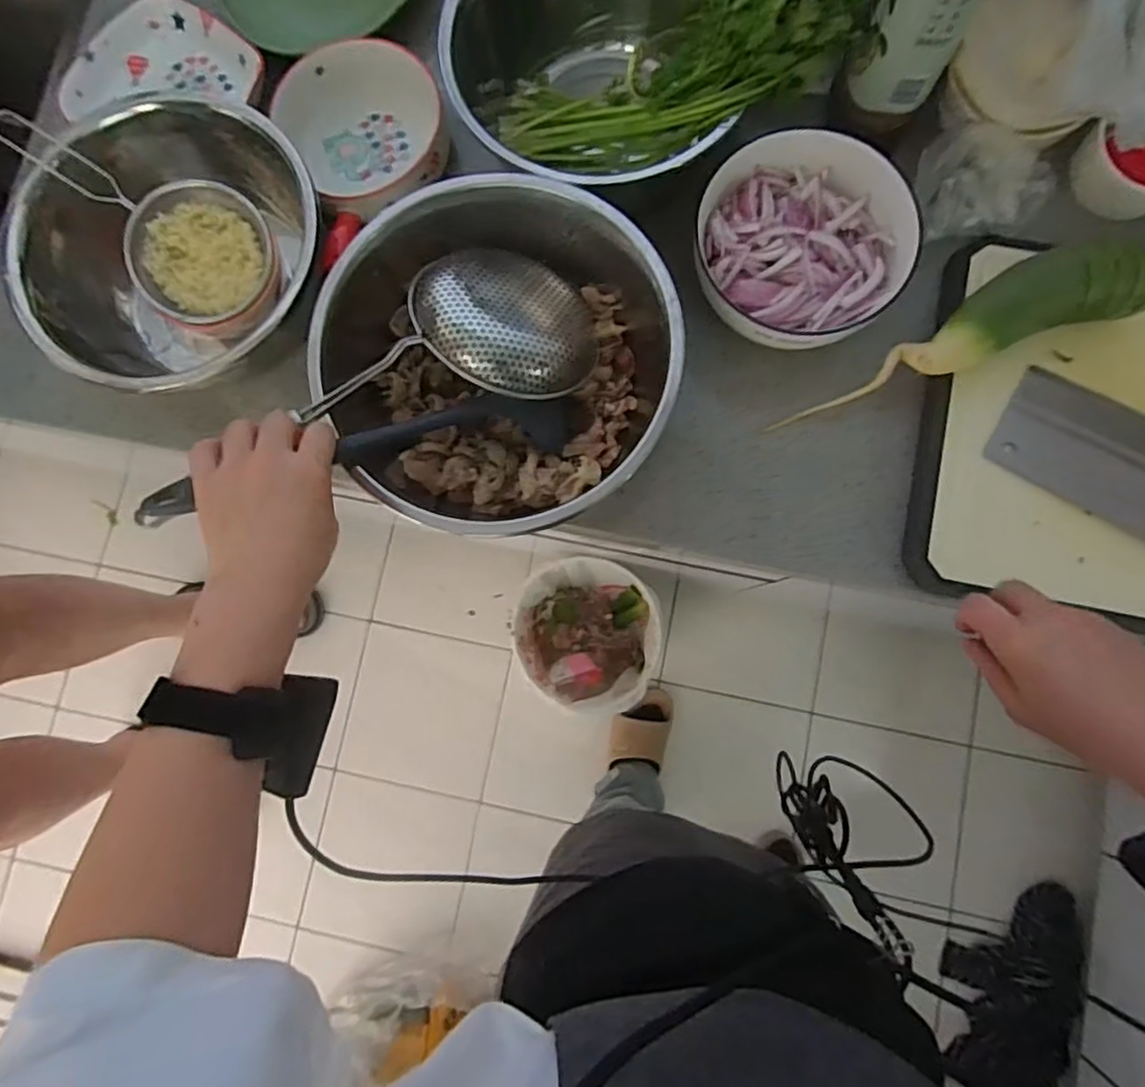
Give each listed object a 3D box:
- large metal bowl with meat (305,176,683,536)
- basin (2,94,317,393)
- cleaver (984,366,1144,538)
[{"bbox_3d":[-0.054,-0.139,0.518,0.258,0.107,0.258,0,83,3],"label":"large metal bowl with meat"},{"bbox_3d":[-0.333,-0.232,0.558,0.254,0.130,0.217,3,83,3],"label":"basin"},{"bbox_3d":[0.487,-0.039,0.514,0.294,0.027,0.097,31,85,6],"label":"cleaver"}]

